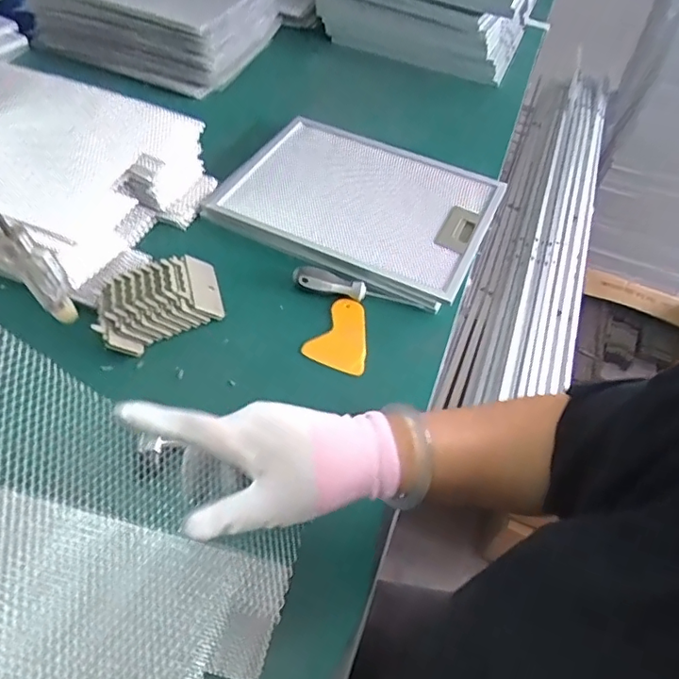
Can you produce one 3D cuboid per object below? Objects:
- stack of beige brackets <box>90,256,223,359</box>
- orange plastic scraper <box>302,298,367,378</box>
[{"bbox_3d":[-0.202,-0.040,0.635,0.145,0.051,0.085,-29,60,-25],"label":"stack of beige brackets"},{"bbox_3d":[0.009,-0.004,0.647,0.070,0.010,0.095,28,53,9],"label":"orange plastic scraper"}]

